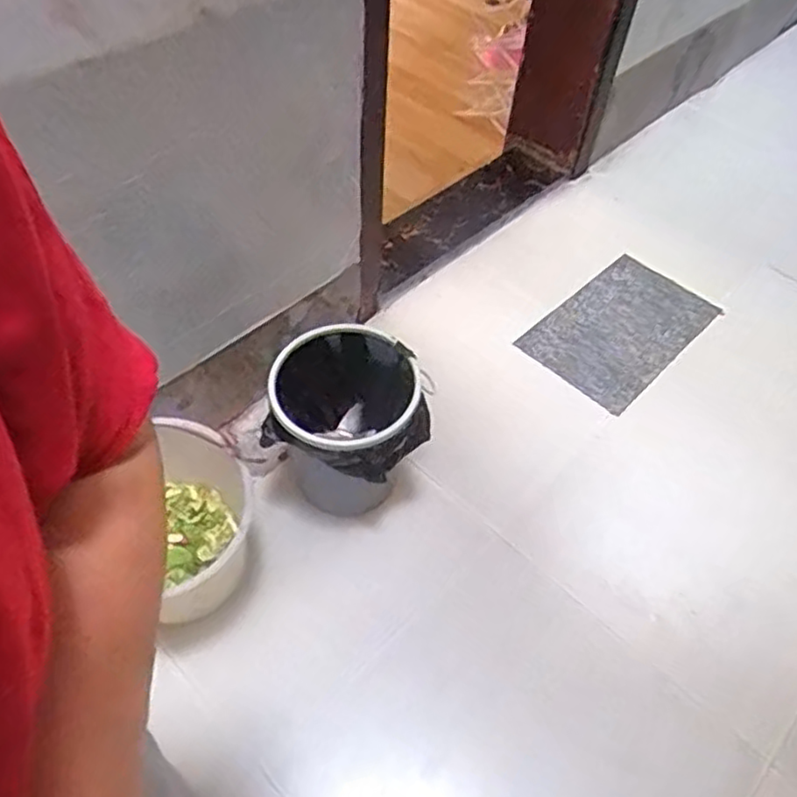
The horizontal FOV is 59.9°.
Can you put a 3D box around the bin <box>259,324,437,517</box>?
[{"bbox_3d":[-0.100,0.057,1.309,0.309,0.312,0.249,14,53,8],"label":"bin"}]

